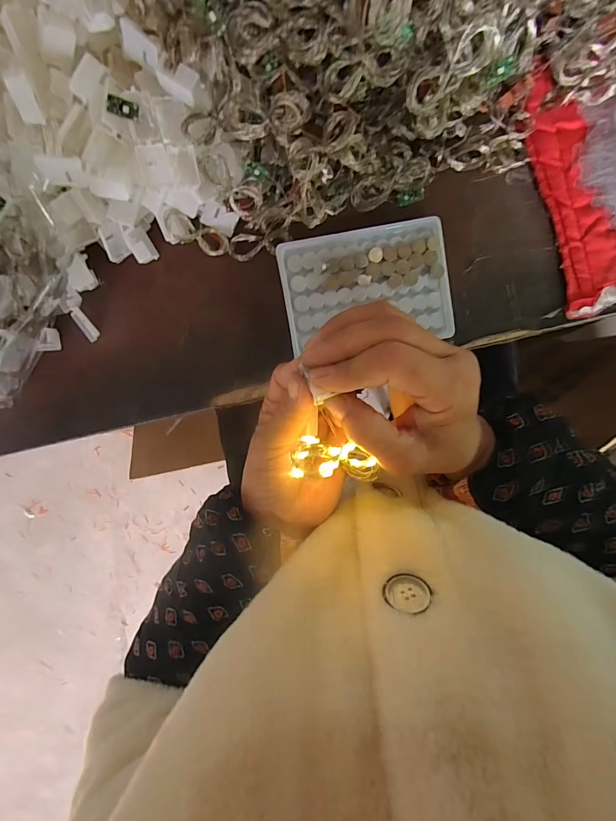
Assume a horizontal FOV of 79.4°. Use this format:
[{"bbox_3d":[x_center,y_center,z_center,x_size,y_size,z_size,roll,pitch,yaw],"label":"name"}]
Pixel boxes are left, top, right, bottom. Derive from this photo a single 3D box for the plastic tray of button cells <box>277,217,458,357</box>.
[{"bbox_3d":[0.046,-0.100,0.301,0.128,0.019,0.089,-9,98,2],"label":"plastic tray of button cells"}]

